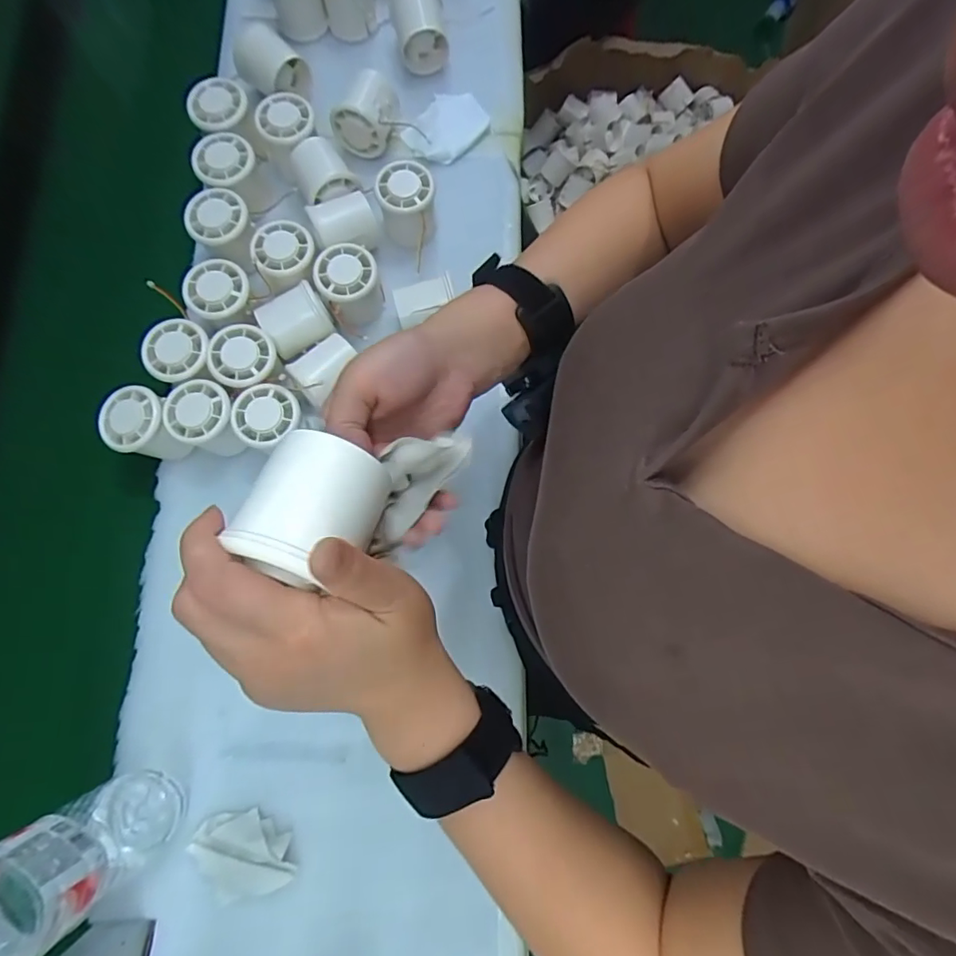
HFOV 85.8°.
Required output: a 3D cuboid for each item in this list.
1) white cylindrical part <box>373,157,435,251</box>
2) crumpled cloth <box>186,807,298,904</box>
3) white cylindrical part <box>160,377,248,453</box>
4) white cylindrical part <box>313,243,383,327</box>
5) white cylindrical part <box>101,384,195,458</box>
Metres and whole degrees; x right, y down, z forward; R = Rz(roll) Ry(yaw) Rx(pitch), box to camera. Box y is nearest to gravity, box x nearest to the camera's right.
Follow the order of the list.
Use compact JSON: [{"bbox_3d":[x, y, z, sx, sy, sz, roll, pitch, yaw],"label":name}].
[{"bbox_3d":[-0.068,-0.261,0.495,0.053,0.047,0.061,-9,79,-3],"label":"white cylindrical part"},{"bbox_3d":[-0.187,0.298,0.408,0.074,0.016,0.063,-16,79,-4],"label":"crumpled cloth"},{"bbox_3d":[-0.234,-0.051,0.451,0.054,0.053,0.053,0,79,-1],"label":"white cylindrical part"},{"bbox_3d":[-0.119,-0.178,0.481,0.054,0.052,0.051,0,79,-1],"label":"white cylindrical part"},{"bbox_3d":[-0.290,-0.044,0.448,0.053,0.045,0.057,0,79,-1],"label":"white cylindrical part"}]

